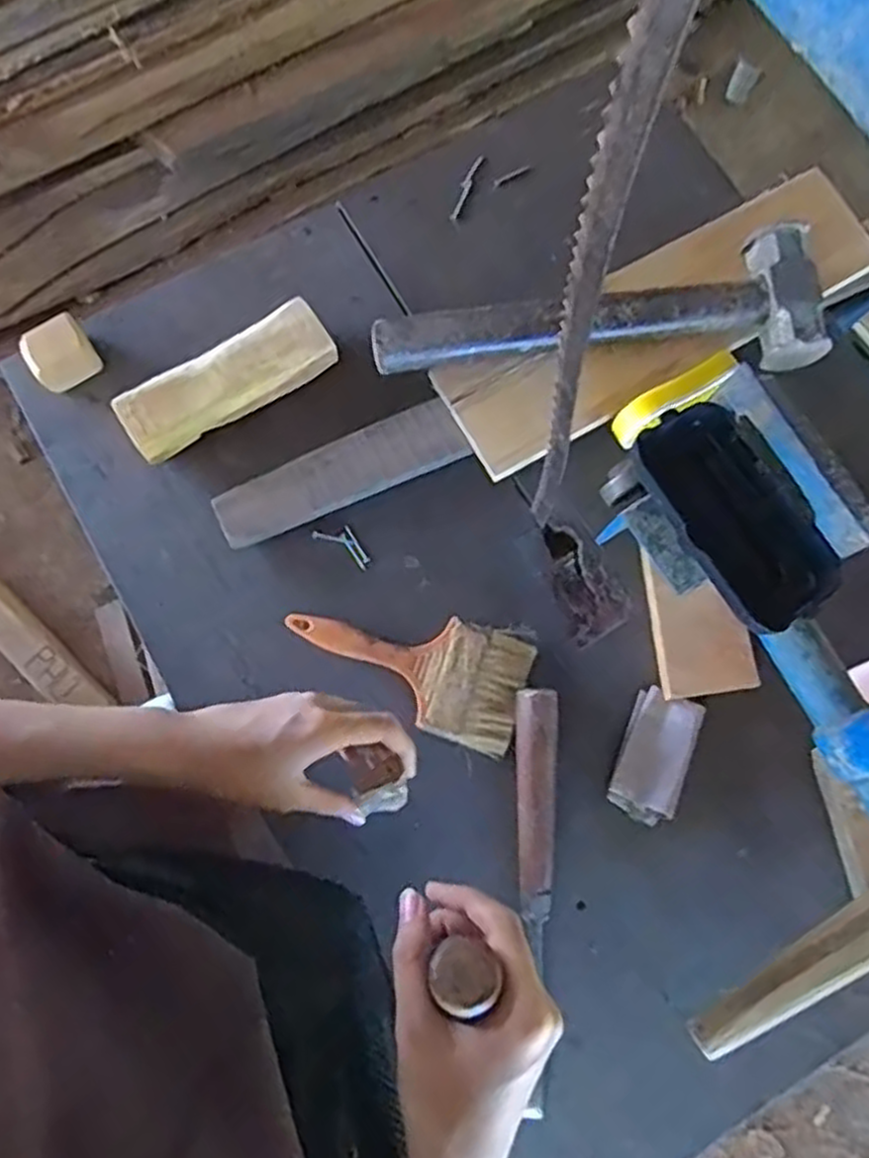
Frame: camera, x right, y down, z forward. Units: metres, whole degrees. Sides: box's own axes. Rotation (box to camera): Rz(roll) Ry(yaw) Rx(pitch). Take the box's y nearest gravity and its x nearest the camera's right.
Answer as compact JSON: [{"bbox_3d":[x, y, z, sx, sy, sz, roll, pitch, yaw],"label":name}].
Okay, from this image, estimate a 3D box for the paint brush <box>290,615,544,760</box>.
[{"bbox_3d":[-0.020,0.064,0.597,0.183,0.020,0.089,20,78,3],"label":"paint brush"}]

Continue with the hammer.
[{"bbox_3d":[0.128,-0.219,0.616,0.353,0.041,0.110,-2,78,-2],"label":"hammer"}]

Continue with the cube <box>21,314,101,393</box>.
[{"bbox_3d":[-0.308,-0.185,0.628,0.052,0.032,0.046,-34,81,-7],"label":"cube"}]

